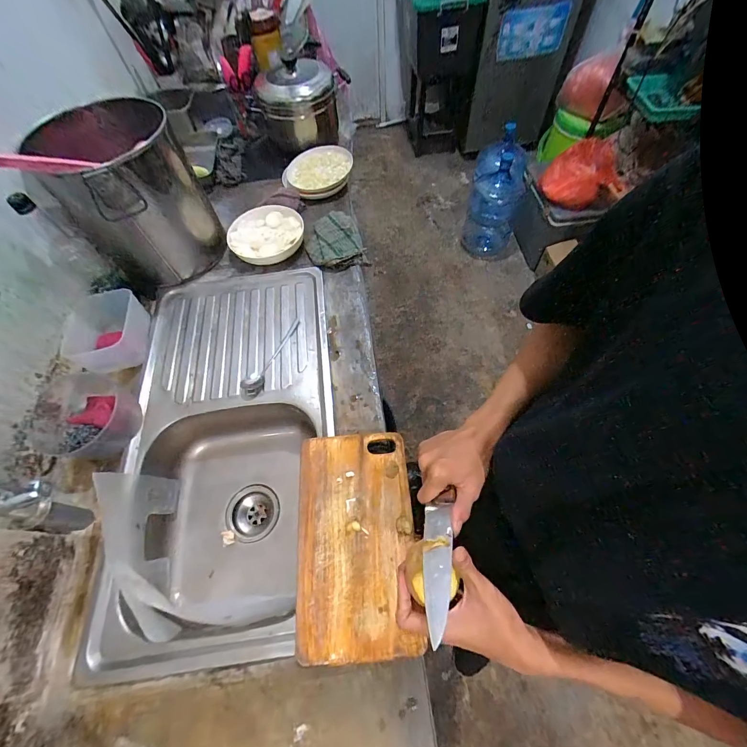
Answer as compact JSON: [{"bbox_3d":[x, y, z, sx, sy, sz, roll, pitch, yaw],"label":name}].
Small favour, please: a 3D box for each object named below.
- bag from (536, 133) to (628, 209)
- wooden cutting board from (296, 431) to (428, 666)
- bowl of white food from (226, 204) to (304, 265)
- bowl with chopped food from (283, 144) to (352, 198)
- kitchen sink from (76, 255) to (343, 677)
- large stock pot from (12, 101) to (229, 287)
[{"bbox_3d":[0.815,-0.792,1.335,0.300,0.151,0.199,-12,61,-3],"label":"bag"},{"bbox_3d":[-0.027,0.251,0.535,0.177,0.030,0.310,-5,61,1],"label":"wooden cutting board"},{"bbox_3d":[-0.259,-0.335,0.833,0.174,0.065,0.146,-10,61,-2],"label":"bowl of white food"},{"bbox_3d":[-0.147,-0.542,0.909,0.182,0.055,0.151,-10,61,-2],"label":"bowl with chopped food"},{"bbox_3d":[-0.282,0.123,0.691,0.362,0.190,0.716,-5,61,1],"label":"kitchen sink"},{"bbox_3d":[-0.501,-0.372,0.742,0.238,0.295,0.237,-2,61,3],"label":"large stock pot"}]

